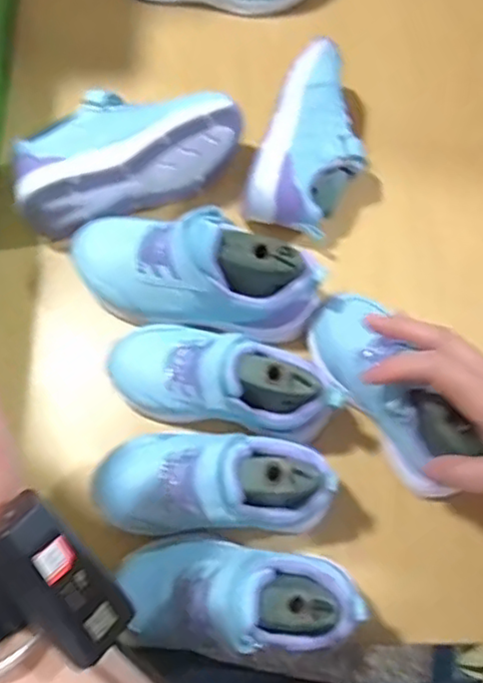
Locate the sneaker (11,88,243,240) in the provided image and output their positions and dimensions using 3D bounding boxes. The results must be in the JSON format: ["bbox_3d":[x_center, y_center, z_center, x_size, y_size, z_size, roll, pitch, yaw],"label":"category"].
[{"bbox_3d":[-0.095,-0.159,0.529,0.187,0.075,0.084,-23,73,-9],"label":"sneaker"}]

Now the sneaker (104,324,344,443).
[{"bbox_3d":[-0.014,0.031,0.465,0.172,0.087,0.069,11,70,17],"label":"sneaker"}]

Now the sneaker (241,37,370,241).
[{"bbox_3d":[0.061,-0.159,0.526,0.077,0.064,0.145,21,72,6],"label":"sneaker"}]

